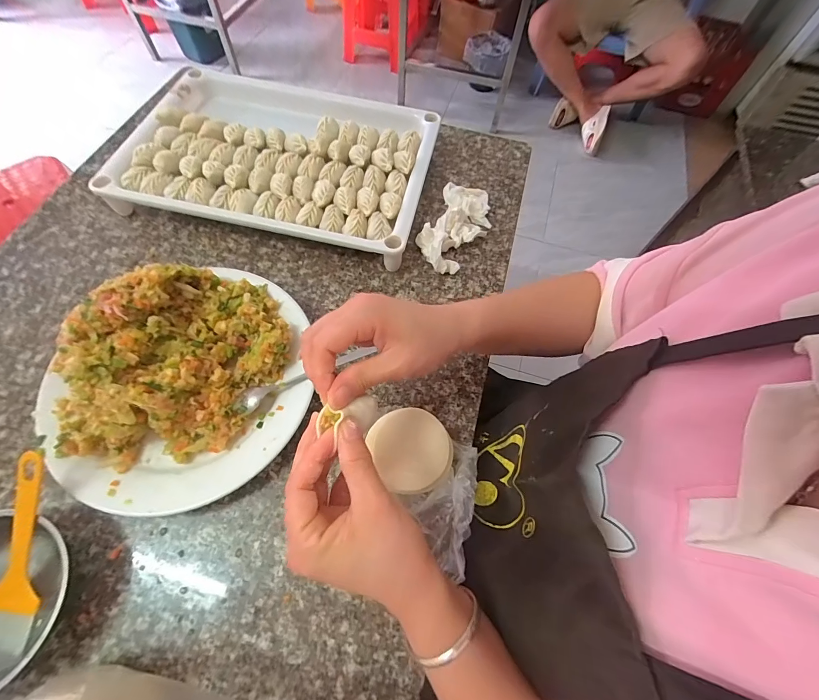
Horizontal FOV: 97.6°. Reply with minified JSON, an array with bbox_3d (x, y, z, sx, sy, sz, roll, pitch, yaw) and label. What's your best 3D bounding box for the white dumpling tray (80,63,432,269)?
[{"bbox_3d":[-0.166,-0.253,0.480,0.371,0.053,0.258,12,64,2],"label":"white dumpling tray"}]

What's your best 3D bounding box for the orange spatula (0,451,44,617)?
[{"bbox_3d":[-0.297,0.139,0.278,0.032,0.013,0.119,3,86,-2],"label":"orange spatula"}]

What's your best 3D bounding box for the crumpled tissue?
[{"bbox_3d":[0.061,-0.164,0.456,0.072,0.042,0.146,22,65,7],"label":"crumpled tissue"}]

